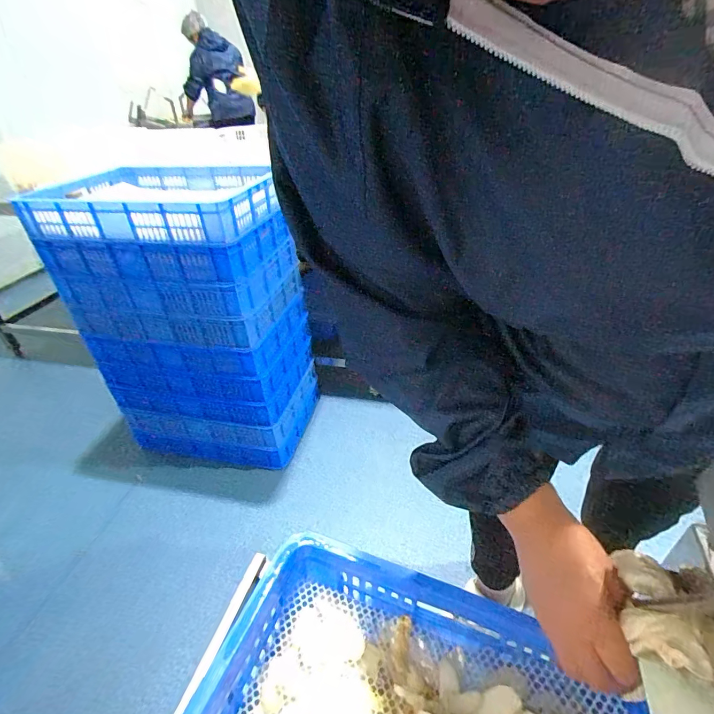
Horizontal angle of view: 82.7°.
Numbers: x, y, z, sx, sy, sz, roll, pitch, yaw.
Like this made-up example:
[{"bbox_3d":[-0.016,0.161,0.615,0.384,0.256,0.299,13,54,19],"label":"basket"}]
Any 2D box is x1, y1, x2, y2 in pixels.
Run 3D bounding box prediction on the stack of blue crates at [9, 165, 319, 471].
[{"bbox_3d":[-0.498,-0.132,1.331,0.619,0.831,0.536,-1,36,4],"label":"stack of blue crates"}]

